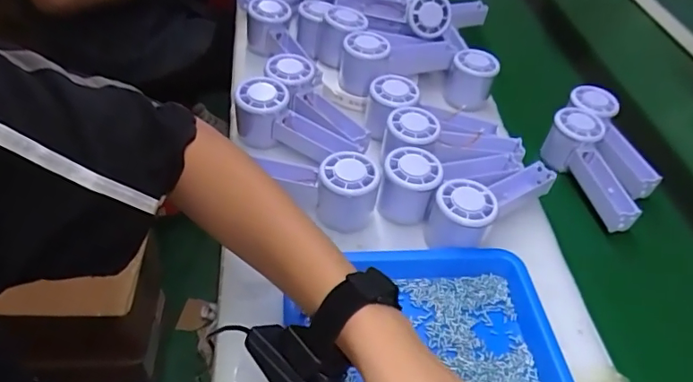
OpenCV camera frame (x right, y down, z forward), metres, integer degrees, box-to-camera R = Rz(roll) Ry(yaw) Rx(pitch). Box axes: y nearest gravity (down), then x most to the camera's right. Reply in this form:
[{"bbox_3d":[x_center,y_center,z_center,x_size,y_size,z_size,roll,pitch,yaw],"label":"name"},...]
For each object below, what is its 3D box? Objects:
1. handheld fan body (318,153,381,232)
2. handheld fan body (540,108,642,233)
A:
[{"bbox_3d":[0.000,0.002,0.503,0.056,0.061,0.050,2,46,-5],"label":"handheld fan body"},{"bbox_3d":[0.284,-0.022,0.595,0.048,0.061,0.153,-8,60,-15],"label":"handheld fan body"}]

